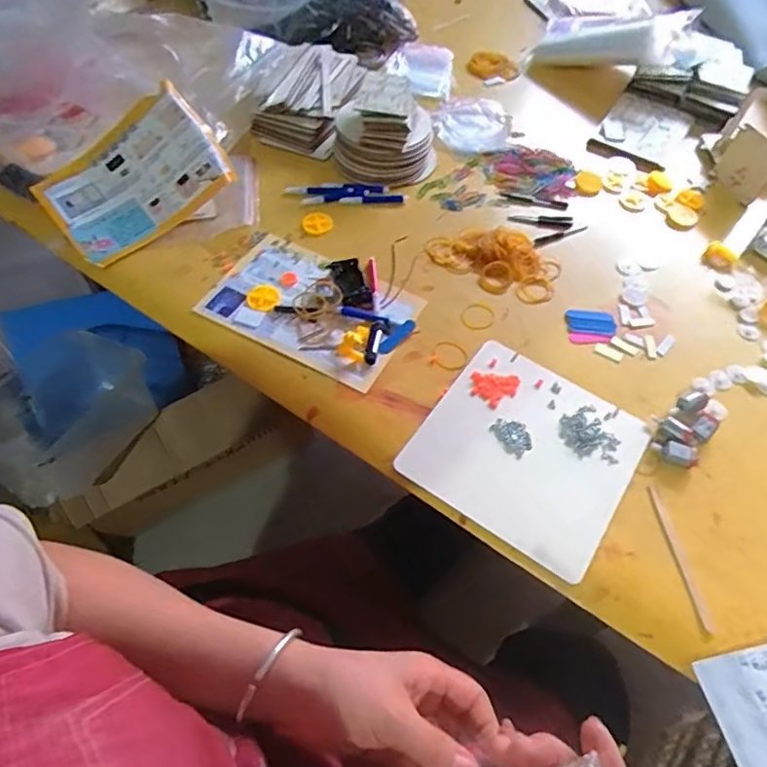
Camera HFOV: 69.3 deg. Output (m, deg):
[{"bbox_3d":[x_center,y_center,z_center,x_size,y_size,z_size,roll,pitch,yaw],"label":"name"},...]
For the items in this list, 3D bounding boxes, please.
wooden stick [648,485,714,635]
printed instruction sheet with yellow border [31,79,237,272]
[{"bbox_3d":[0.243,0.140,0.456,0.008,0.004,0.119,-4,56,-6],"label":"wooden stick"},{"bbox_3d":[-0.280,-0.233,0.630,0.197,0.033,0.137,-40,86,-5],"label":"printed instruction sheet with yellow border"}]

